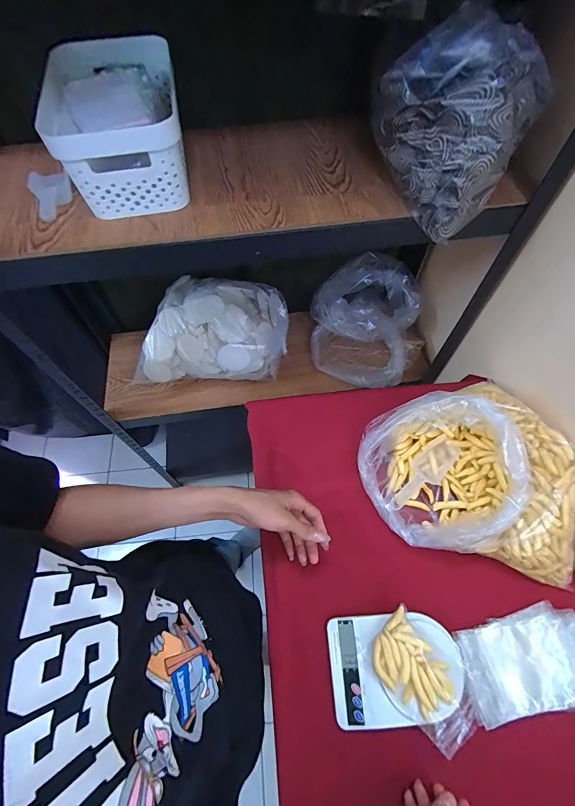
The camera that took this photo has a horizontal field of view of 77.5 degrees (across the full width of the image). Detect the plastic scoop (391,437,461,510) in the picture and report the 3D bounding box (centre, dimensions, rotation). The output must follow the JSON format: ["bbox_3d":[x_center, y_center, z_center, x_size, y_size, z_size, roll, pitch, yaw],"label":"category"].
[{"bbox_3d":[0.238,0.120,0.618,0.155,0.026,0.051,-41,69,-18],"label":"plastic scoop"}]

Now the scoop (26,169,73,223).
[{"bbox_3d":[-0.363,-0.330,0.548,0.056,0.036,0.098,-23,64,-10],"label":"scoop"}]

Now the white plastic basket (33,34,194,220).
[{"bbox_3d":[-0.246,-0.415,0.541,0.171,0.125,0.272,-11,63,-4],"label":"white plastic basket"}]

